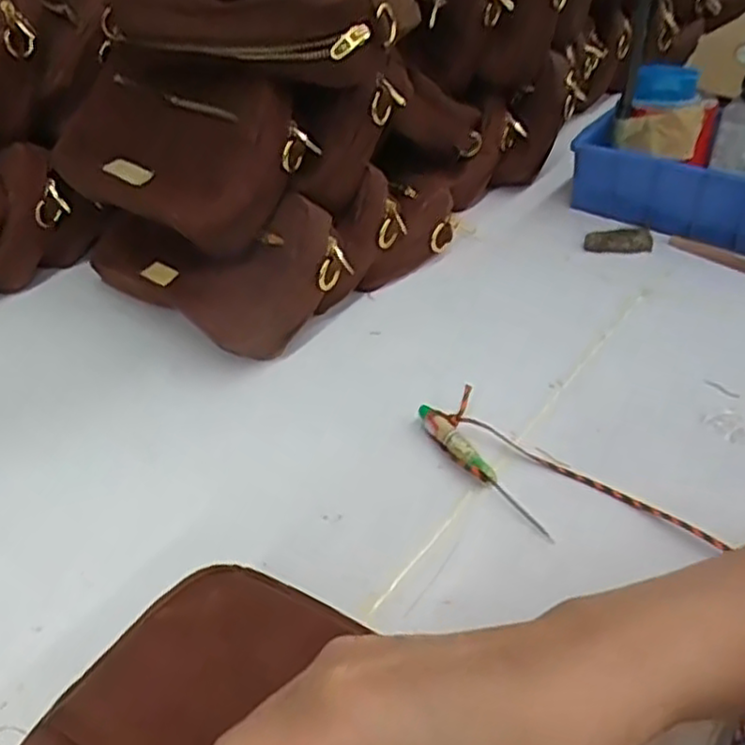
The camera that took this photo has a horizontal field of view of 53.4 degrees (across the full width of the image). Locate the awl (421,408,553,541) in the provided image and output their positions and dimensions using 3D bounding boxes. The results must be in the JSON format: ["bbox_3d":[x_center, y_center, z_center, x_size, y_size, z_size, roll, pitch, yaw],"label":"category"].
[{"bbox_3d":[0.062,0.054,0.424,0.015,0.010,0.111,-25,45,-23],"label":"awl"}]

